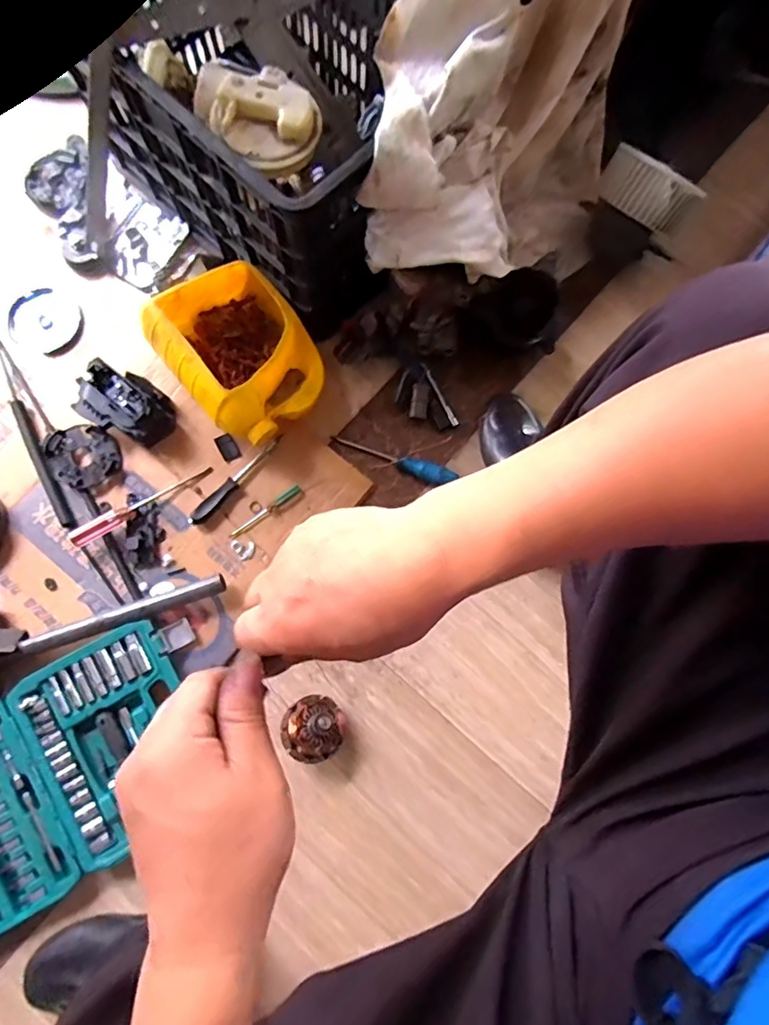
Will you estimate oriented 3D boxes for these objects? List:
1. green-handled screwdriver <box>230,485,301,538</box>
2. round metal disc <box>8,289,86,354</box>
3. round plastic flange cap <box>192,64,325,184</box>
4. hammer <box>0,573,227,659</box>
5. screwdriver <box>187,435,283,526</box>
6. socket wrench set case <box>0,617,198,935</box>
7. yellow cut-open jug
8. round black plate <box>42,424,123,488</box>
[{"bbox_3d":[-0.167,-0.001,0.747,0.115,0.011,0.014,-40,81,-6],"label":"green-handled screwdriver"},{"bbox_3d":[-0.506,-0.287,0.793,0.112,0.008,0.097,28,81,6],"label":"round metal disc"},{"bbox_3d":[-0.135,-0.438,0.586,0.121,0.039,0.112,42,80,5],"label":"round plastic flange cap"},{"bbox_3d":[-0.369,0.154,0.687,0.336,0.049,0.082,-17,80,-2],"label":"hammer"},{"bbox_3d":[-0.210,-0.048,0.743,0.021,0.020,0.168,39,82,7],"label":"screwdriver"},{"bbox_3d":[-0.413,0.331,0.666,0.420,0.032,0.249,-31,80,-5],"label":"socket wrench set case"},{"bbox_3d":[-0.194,-0.218,0.731,0.180,0.115,0.227,-39,83,-9],"label":"yellow cut-open jug"},{"bbox_3d":[-0.423,-0.082,0.744,0.091,0.020,0.087,0,79,1],"label":"round black plate"}]

